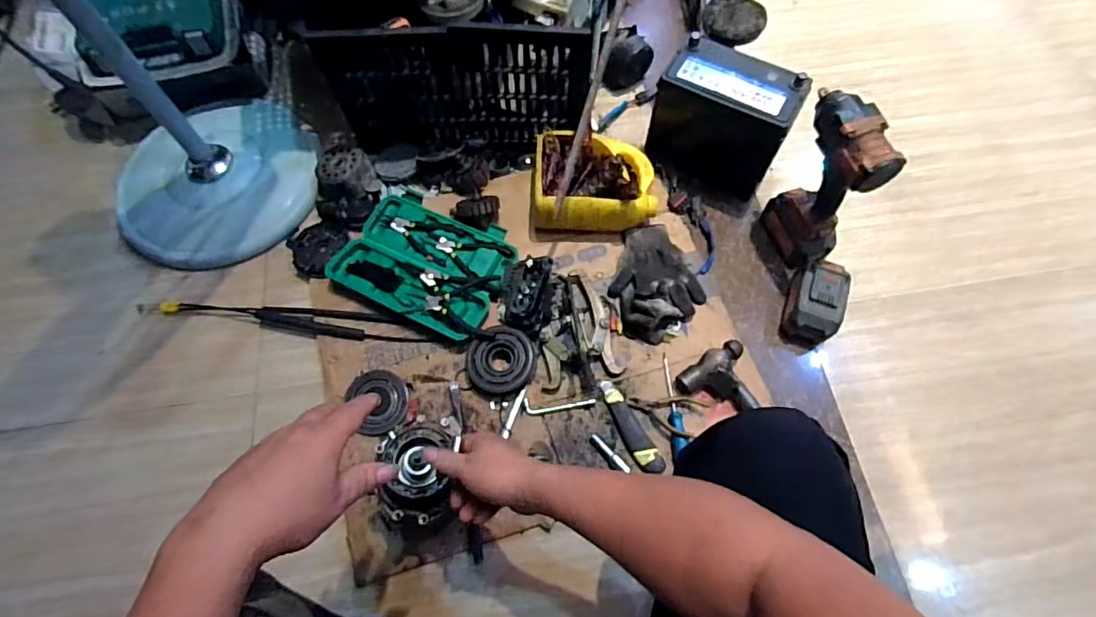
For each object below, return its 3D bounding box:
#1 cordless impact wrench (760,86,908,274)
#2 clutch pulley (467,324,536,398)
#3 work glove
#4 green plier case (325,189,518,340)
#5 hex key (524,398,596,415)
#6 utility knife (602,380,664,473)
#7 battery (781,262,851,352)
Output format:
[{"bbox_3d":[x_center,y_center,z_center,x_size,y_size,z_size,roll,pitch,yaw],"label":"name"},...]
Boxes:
[{"bbox_3d":[0.445,-0.188,0.861,0.075,0.294,0.158,-23,70,-9],"label":"cordless impact wrench"},{"bbox_3d":[-0.076,0.088,0.859,0.108,0.050,0.109,0,68,0],"label":"clutch pulley"},{"bbox_3d":[0.180,-0.055,0.912,0.156,0.070,0.209,-21,69,-8],"label":"work glove"},{"bbox_3d":[-0.219,-0.089,0.935,0.298,0.042,0.223,25,70,10],"label":"green plier case"},{"bbox_3d":[0.019,0.160,0.849,0.113,0.004,0.024,0,68,1],"label":"hex key"},{"bbox_3d":[0.128,0.186,0.826,0.036,0.028,0.158,-27,70,-10],"label":"utility knife"},{"bbox_3d":[0.450,-0.008,0.884,0.074,0.079,0.134,17,69,7],"label":"battery"}]

